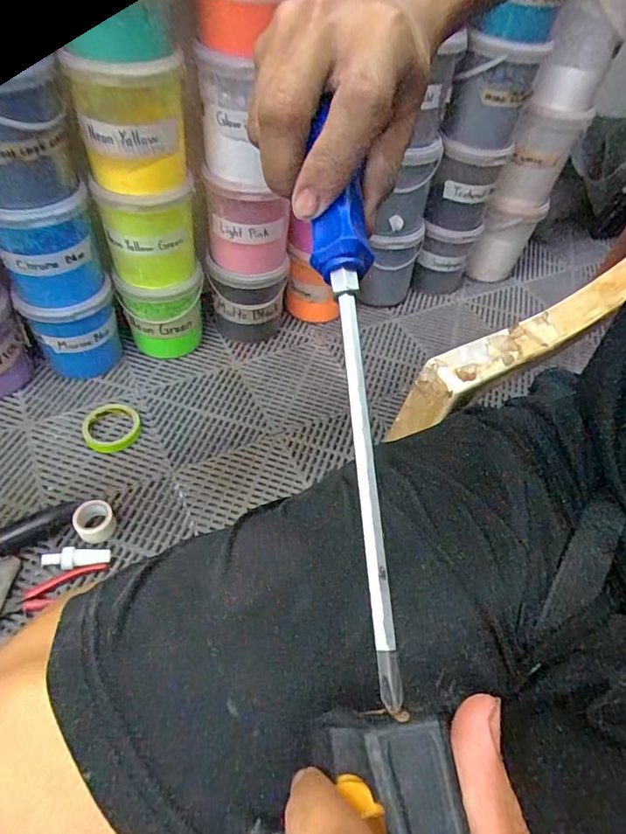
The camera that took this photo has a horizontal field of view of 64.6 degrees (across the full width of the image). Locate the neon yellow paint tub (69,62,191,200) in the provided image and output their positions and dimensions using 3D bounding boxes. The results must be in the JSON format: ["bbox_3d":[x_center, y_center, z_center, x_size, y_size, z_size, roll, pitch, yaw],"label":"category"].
[{"bbox_3d":[-0.270,-0.435,0.752,0.148,0.157,0.122,-4,51,-8],"label":"neon yellow paint tub"}]

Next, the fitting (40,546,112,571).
[{"bbox_3d":[-0.345,0.207,0.723,0.090,0.032,0.028,-8,52,-12],"label":"fitting"}]

